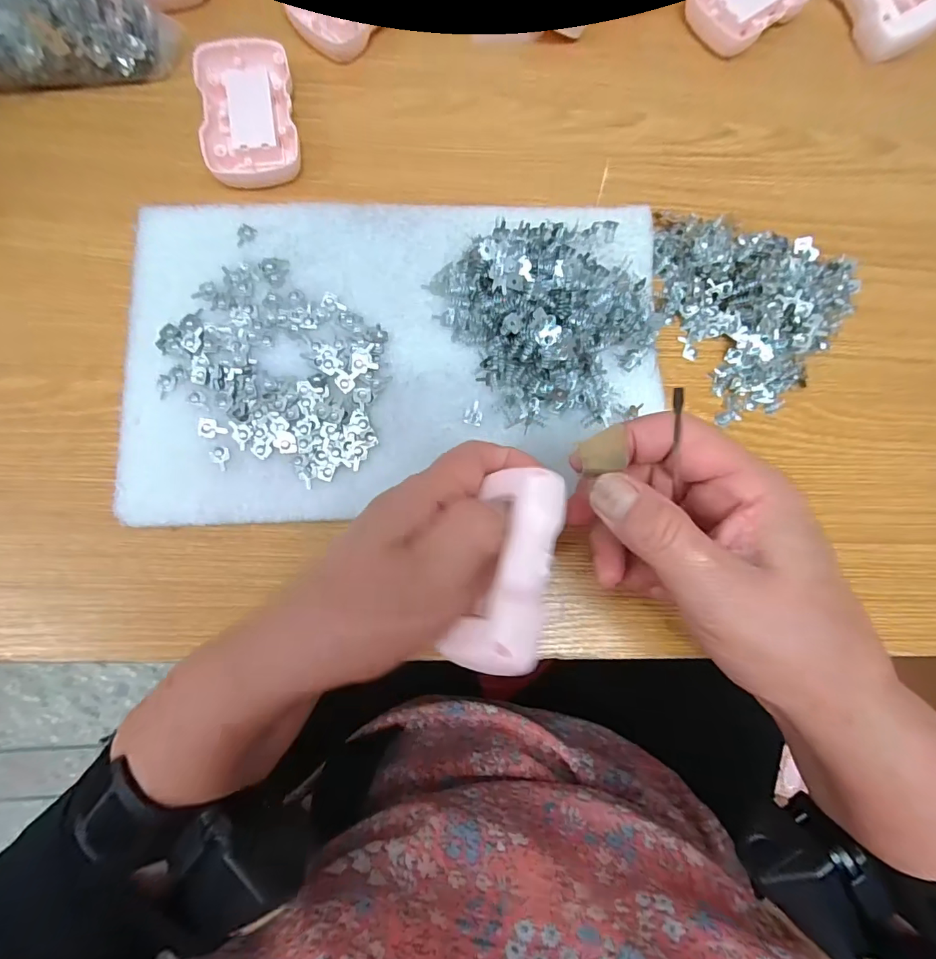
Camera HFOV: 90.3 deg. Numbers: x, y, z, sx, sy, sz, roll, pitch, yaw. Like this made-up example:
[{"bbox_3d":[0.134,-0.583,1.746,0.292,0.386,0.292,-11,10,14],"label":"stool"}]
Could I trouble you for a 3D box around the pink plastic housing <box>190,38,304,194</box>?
[{"bbox_3d":[-0.133,-0.223,0.283,0.053,0.010,0.090,-8,84,-5],"label":"pink plastic housing"}]

